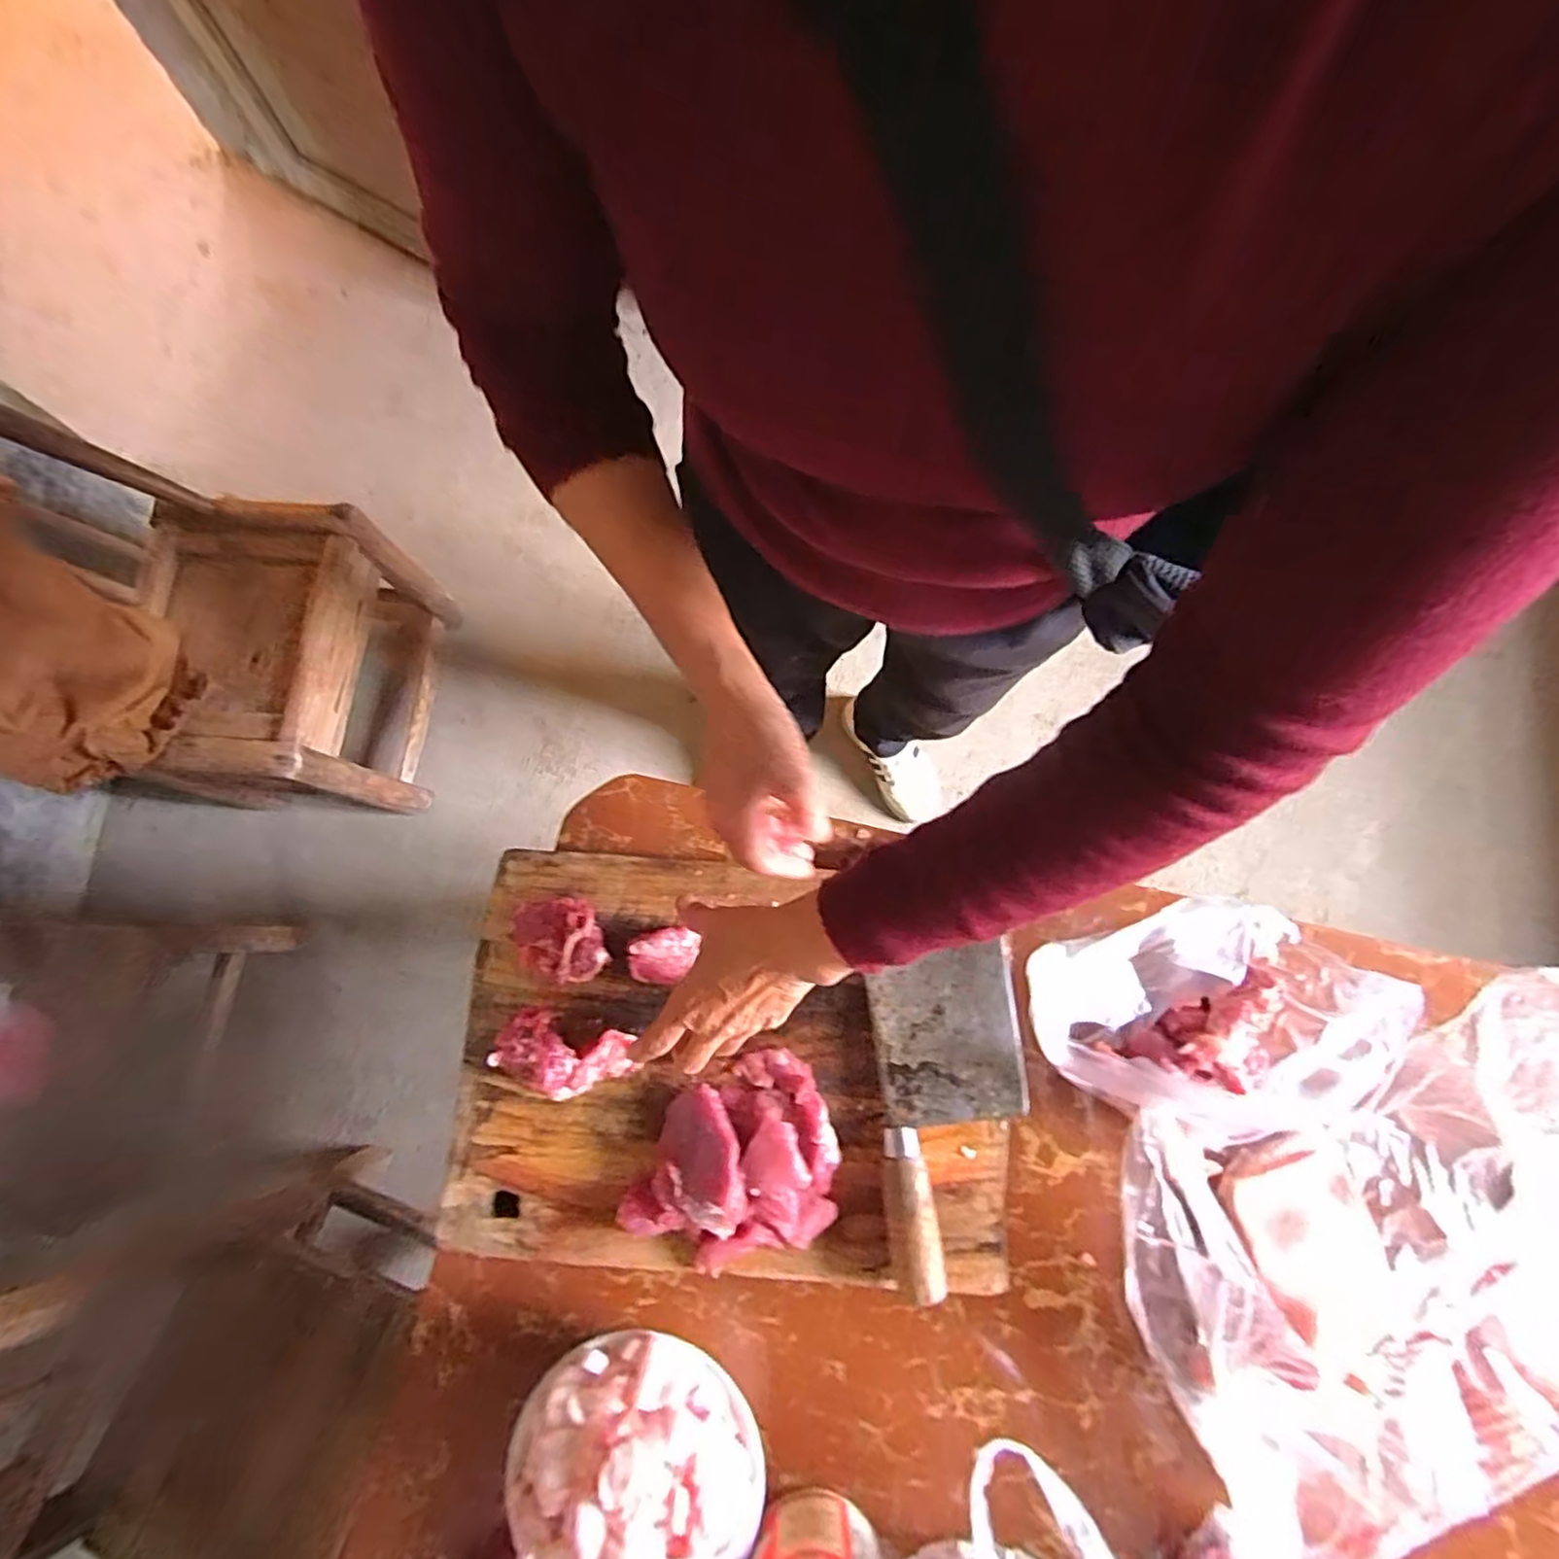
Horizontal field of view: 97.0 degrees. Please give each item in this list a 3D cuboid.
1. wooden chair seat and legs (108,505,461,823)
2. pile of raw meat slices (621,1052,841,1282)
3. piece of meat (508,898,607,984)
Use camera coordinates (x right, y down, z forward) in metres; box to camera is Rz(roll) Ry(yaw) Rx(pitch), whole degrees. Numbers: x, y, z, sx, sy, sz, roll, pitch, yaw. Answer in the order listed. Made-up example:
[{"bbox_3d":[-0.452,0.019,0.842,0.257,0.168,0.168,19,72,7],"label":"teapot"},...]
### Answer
[{"bbox_3d":[-0.721,-0.170,1.055,0.287,0.304,0.395,3,78,1],"label":"wooden chair seat and legs"},{"bbox_3d":[-0.032,0.262,0.458,0.148,0.035,0.119,-24,79,-4],"label":"pile of raw meat slices"},{"bbox_3d":[-0.158,0.116,0.497,0.063,0.032,0.057,-8,78,-1],"label":"piece of meat"}]

